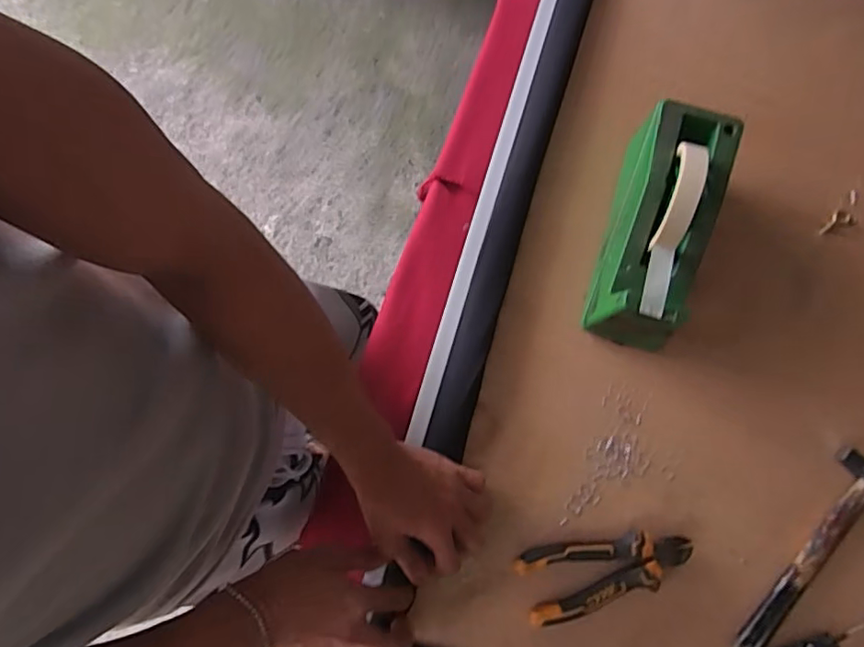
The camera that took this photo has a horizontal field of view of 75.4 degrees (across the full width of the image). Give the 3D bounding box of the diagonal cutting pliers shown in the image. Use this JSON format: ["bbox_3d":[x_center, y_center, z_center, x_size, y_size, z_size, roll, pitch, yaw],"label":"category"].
[{"bbox_3d":[0.151,0.211,0.486,0.149,0.020,0.061,-17,79,-3],"label":"diagonal cutting pliers"}]

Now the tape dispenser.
[{"bbox_3d":[0.201,-0.088,0.495,0.084,0.086,0.217,16,90,3],"label":"tape dispenser"}]

